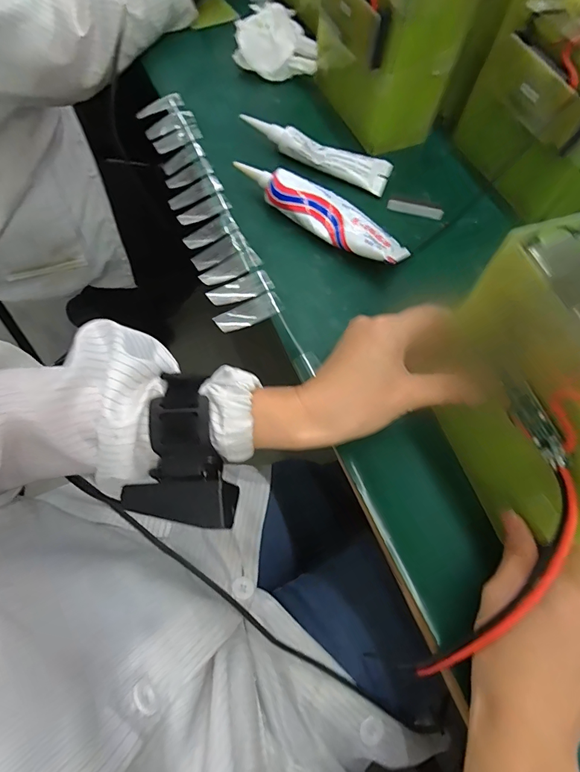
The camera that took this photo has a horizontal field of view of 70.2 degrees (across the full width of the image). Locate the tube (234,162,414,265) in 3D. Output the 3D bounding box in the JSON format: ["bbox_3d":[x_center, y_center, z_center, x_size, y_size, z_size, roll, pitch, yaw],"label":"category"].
[{"bbox_3d":[0.028,-0.159,0.375,0.171,0.028,0.040,35,69,12],"label":"tube"}]

